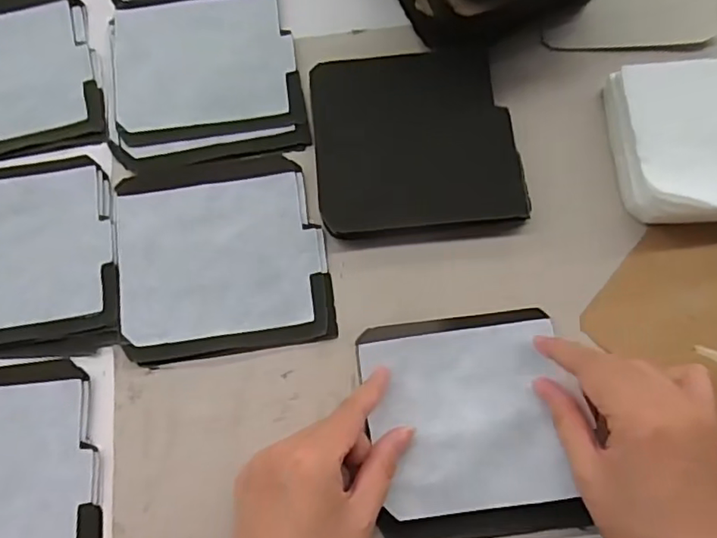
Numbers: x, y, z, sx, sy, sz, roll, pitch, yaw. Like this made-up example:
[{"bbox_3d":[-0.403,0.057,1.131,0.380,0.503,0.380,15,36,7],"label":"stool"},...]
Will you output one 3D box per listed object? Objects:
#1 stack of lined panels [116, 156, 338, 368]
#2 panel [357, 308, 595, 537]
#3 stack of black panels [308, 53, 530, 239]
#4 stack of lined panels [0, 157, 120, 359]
[{"bbox_3d":[-0.093,-0.012,0.391,0.137,0.009,0.139,-9,75,-1],"label":"stack of lined panels"},{"bbox_3d":[0.068,0.094,0.350,0.119,0.025,0.133,-8,75,0],"label":"panel"},{"bbox_3d":[0.039,-0.089,0.393,0.134,0.015,0.130,-5,75,0],"label":"stack of black panels"},{"bbox_3d":[-0.236,-0.008,0.391,0.142,0.006,0.136,-6,75,0],"label":"stack of lined panels"}]

